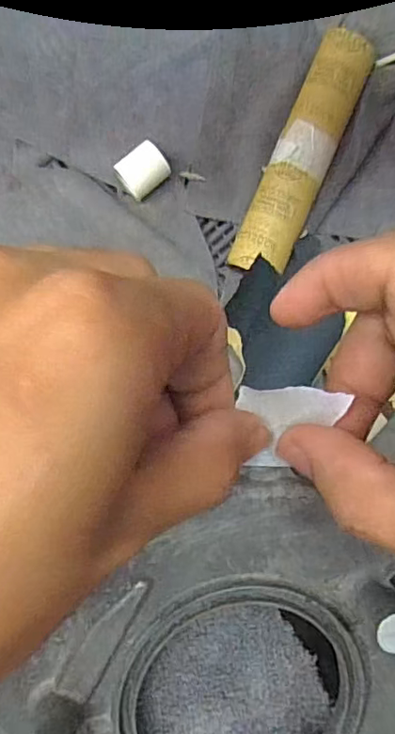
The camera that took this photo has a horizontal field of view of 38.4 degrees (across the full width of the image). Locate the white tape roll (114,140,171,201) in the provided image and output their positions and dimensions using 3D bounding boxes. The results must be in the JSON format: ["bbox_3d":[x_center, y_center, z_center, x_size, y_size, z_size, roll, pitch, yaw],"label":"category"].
[{"bbox_3d":[-0.062,-0.222,0.648,0.053,0.039,0.044,-40,94,-4],"label":"white tape roll"}]

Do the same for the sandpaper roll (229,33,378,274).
[{"bbox_3d":[0.126,-0.253,0.657,0.068,0.060,0.263,24,88,-5],"label":"sandpaper roll"}]

